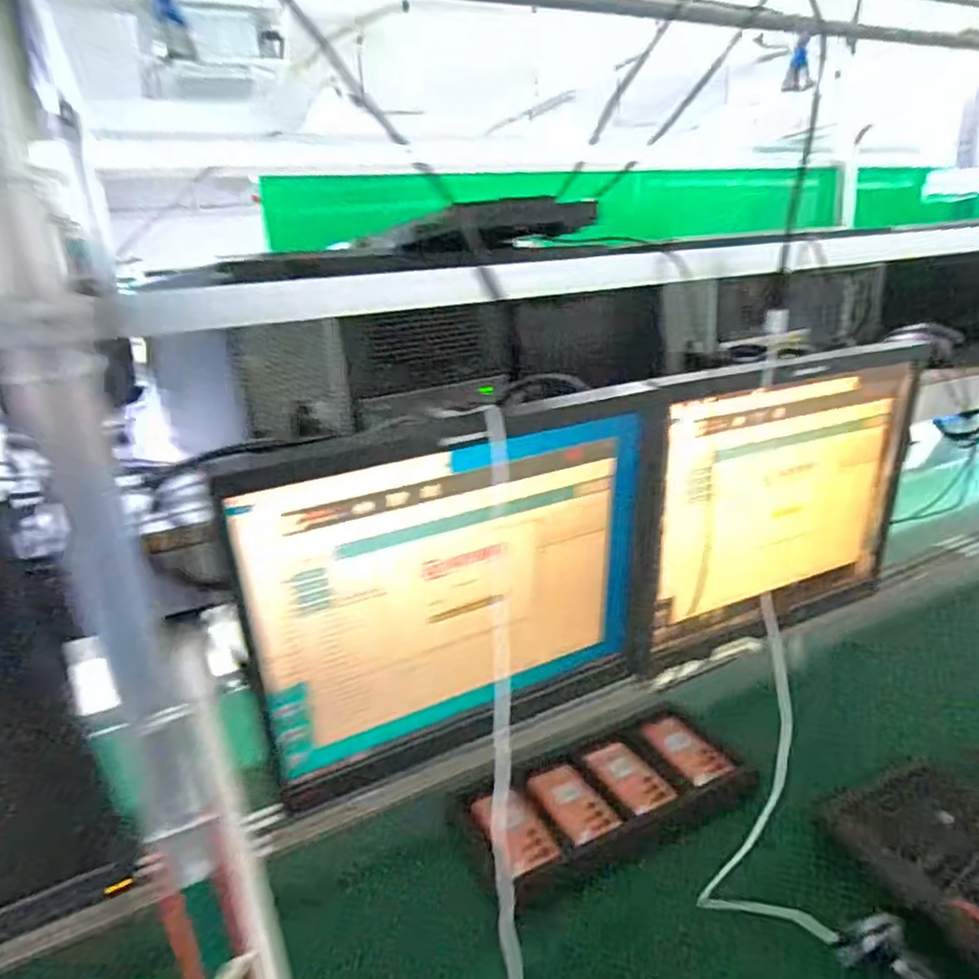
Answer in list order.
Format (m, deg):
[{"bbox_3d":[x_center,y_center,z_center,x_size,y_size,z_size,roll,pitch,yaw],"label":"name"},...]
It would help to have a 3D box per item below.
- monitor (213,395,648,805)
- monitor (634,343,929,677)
[{"bbox_3d":[-0.013,0.094,0.560,0.368,0.321,0.038,-12,28,-23],"label":"monitor"},{"bbox_3d":[0.314,0.013,0.702,0.365,0.294,0.051,-13,19,-23],"label":"monitor"}]

